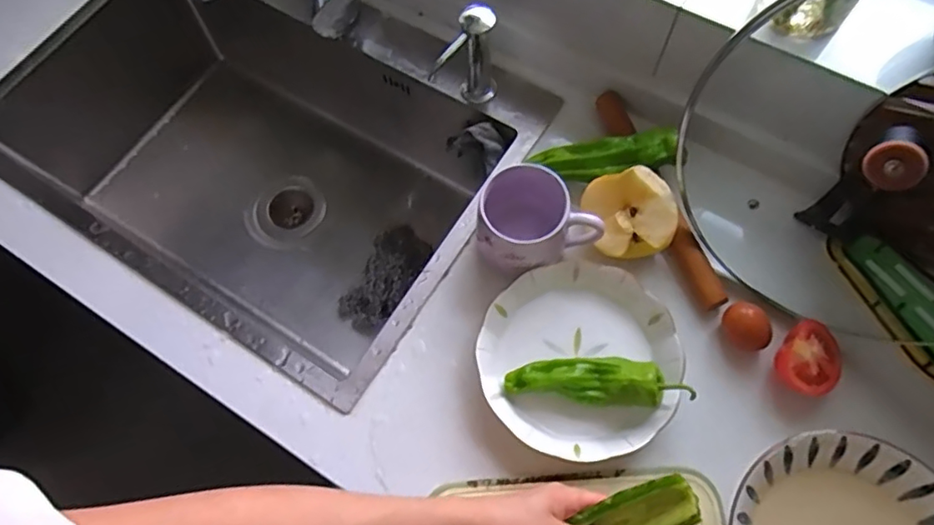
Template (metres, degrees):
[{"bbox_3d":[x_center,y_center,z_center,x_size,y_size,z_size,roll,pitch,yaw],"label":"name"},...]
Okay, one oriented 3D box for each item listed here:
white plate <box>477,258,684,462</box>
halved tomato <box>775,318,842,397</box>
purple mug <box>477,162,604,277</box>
[{"bbox_3d":[0.108,0.093,0.564,0.184,0.028,0.185,-1,67,2],"label":"white plate"},{"bbox_3d":[0.326,0.094,0.553,0.057,0.034,0.071,39,74,16],"label":"halved tomato"},{"bbox_3d":[0.065,-0.043,0.593,0.111,0.076,0.094,-23,68,-7],"label":"purple mug"}]

